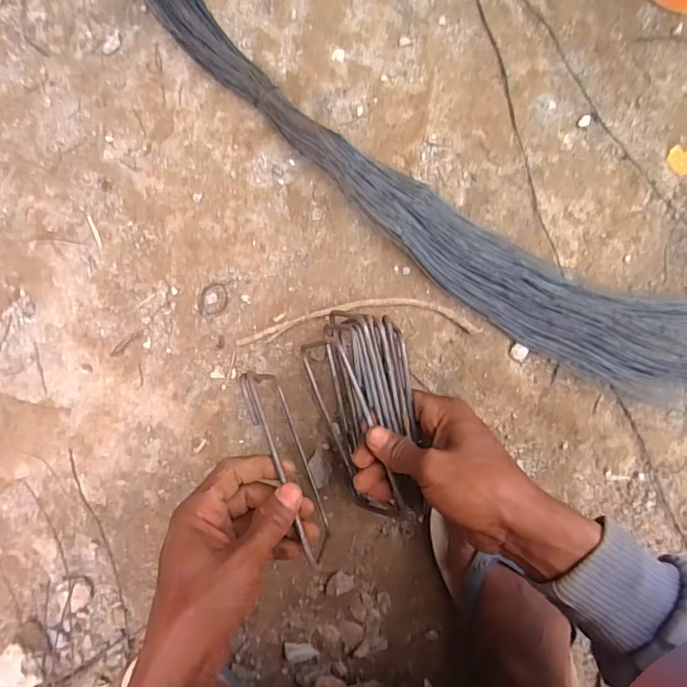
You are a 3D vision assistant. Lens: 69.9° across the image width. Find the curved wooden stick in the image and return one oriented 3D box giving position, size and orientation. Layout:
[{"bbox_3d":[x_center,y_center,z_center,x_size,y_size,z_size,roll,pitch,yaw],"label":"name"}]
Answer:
[{"bbox_3d":[0.013,-0.022,0.451,0.219,0.015,0.035,-3,91,-2],"label":"curved wooden stick"}]

